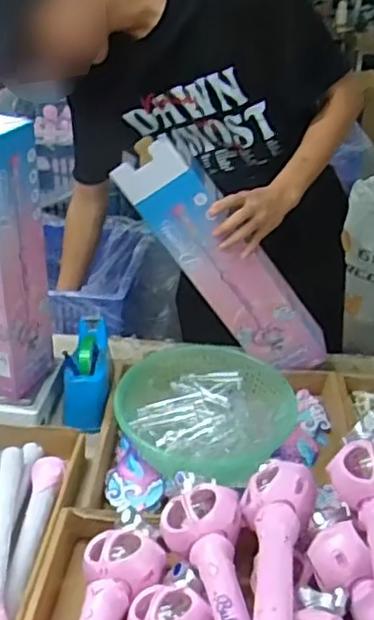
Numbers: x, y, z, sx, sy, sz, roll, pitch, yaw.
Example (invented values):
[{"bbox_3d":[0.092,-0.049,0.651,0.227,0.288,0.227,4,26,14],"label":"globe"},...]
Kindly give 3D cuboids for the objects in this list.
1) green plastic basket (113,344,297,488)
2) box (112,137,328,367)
[{"bbox_3d":[0.010,0.152,1.031,0.255,0.084,0.243,0,30,0],"label":"green plastic basket"},{"bbox_3d":[0.070,-0.077,1.110,0.120,0.465,0.077,-33,20,23],"label":"box"}]

